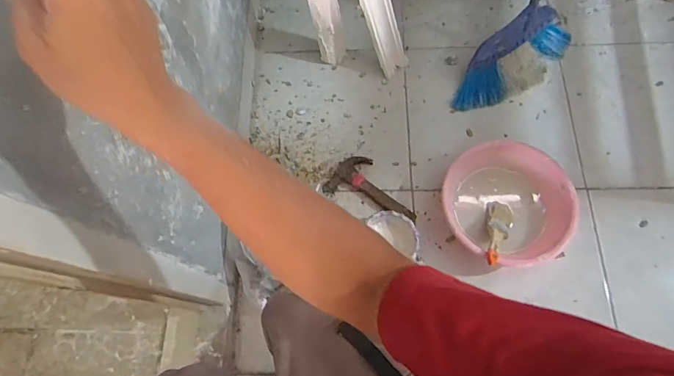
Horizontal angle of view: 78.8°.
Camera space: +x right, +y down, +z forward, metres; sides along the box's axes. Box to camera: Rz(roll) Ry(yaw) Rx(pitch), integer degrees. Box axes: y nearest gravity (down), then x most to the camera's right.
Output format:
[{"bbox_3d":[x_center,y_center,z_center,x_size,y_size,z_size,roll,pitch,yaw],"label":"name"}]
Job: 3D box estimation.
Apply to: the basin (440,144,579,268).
[{"bbox_3d":[0.371,0.031,0.911,0.261,0.104,0.281,-1,71,2],"label":"basin"}]

